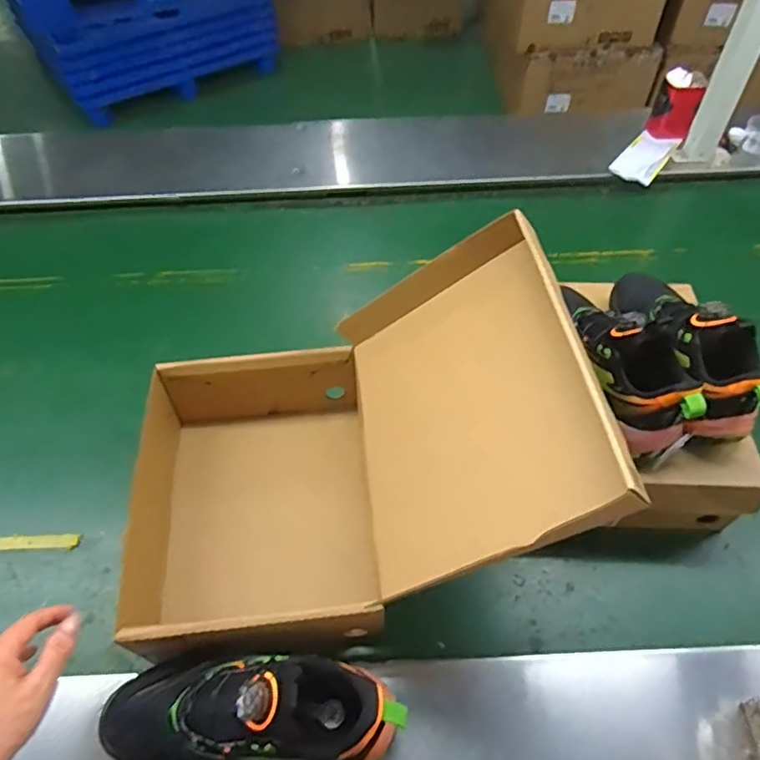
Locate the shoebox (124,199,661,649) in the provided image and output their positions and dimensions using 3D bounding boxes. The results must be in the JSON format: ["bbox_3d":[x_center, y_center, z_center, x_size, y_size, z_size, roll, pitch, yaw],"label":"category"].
[{"bbox_3d":[-0.050,0.078,0.615,0.437,0.328,0.333,-6,52,-2],"label":"shoebox"}]

